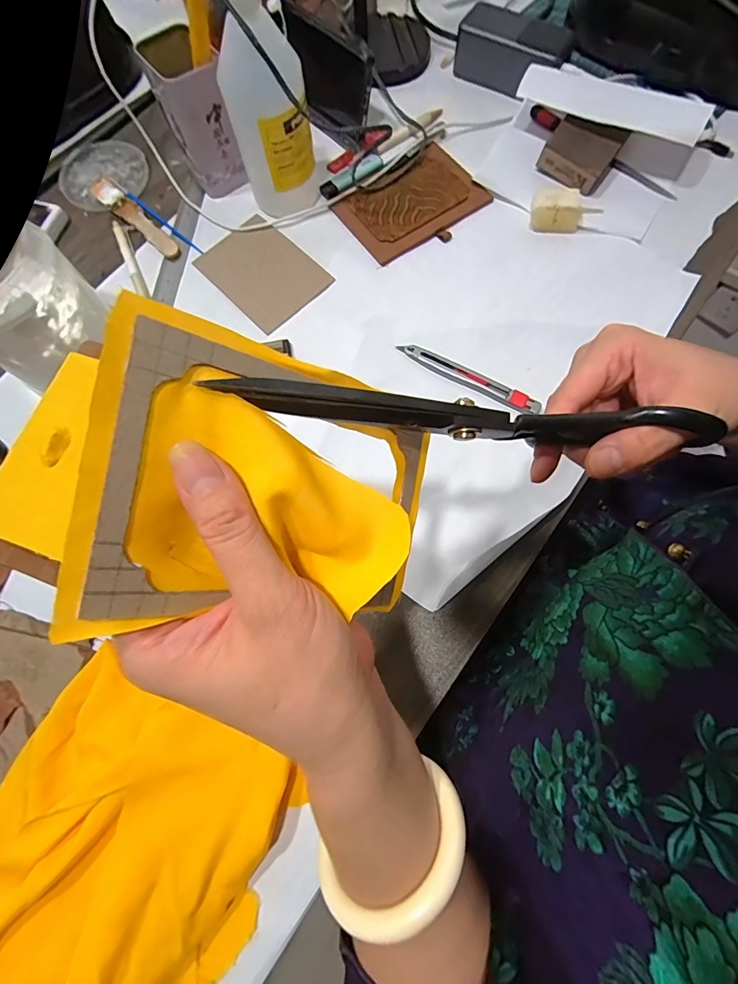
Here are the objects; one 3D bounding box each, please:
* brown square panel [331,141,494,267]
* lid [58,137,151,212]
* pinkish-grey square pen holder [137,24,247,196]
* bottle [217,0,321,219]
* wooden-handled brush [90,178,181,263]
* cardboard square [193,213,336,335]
[{"bbox_3d":[0.050,-0.326,0.472,0.149,0.007,0.110,-35,75,-8],"label":"brown square panel"},{"bbox_3d":[-0.323,-0.388,0.512,0.104,0.013,0.104,-1,73,2],"label":"lid"},{"bbox_3d":[-0.190,-0.409,0.461,0.062,0.114,0.085,-23,74,-5],"label":"pinkish-grey square pen holder"},{"bbox_3d":[-0.097,-0.368,0.412,0.079,0.175,0.061,-15,73,-2],"label":"bottle"},{"bbox_3d":[-0.274,-0.322,0.492,0.027,0.014,0.151,-44,77,-10],"label":"wooden-handled brush"},{"bbox_3d":[-0.119,-0.248,0.468,0.096,0.006,0.145,-42,76,-10],"label":"cardboard square"}]

